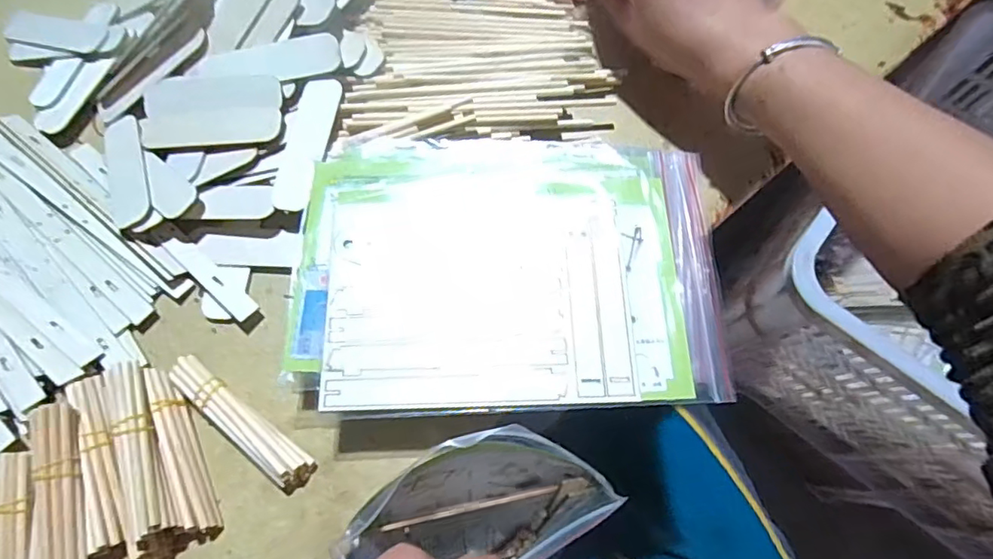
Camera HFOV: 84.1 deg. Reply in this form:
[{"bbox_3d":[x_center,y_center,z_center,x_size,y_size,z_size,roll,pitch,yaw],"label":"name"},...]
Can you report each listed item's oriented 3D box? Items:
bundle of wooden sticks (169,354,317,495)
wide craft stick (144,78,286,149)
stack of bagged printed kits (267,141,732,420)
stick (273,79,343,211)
[{"bbox_3d":[-0.157,0.088,0.334,0.104,0.017,0.023,37,76,11],"label":"bundle of wooden sticks"},{"bbox_3d":[-0.206,-0.120,0.396,0.106,0.004,0.052,-2,80,8],"label":"wide craft stick"},{"bbox_3d":[0.006,-0.012,0.349,0.257,0.033,0.183,-2,72,-1],"label":"stack of bagged printed kits"},{"bbox_3d":[-0.133,-0.096,0.384,0.028,0.004,0.101,9,74,1],"label":"stick"}]

